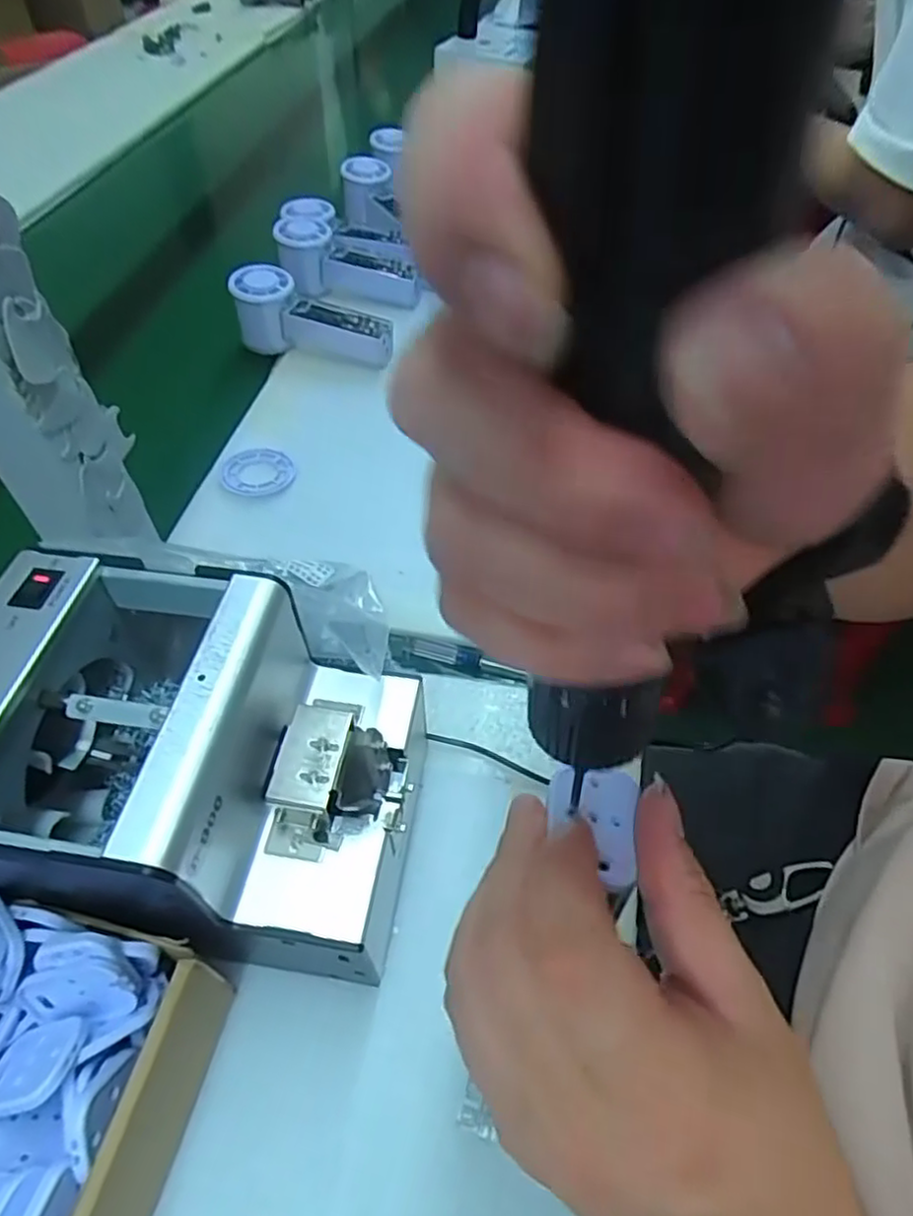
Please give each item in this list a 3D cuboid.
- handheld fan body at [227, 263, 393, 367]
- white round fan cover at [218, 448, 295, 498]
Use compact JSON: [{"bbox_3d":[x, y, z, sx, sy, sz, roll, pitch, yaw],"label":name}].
[{"bbox_3d":[-0.137,-0.265,0.644,0.152,0.066,0.043,15,48,-8],"label":"handheld fan body"},{"bbox_3d":[-0.157,-0.106,0.540,0.055,0.010,0.055,0,52,-1],"label":"white round fan cover"}]

